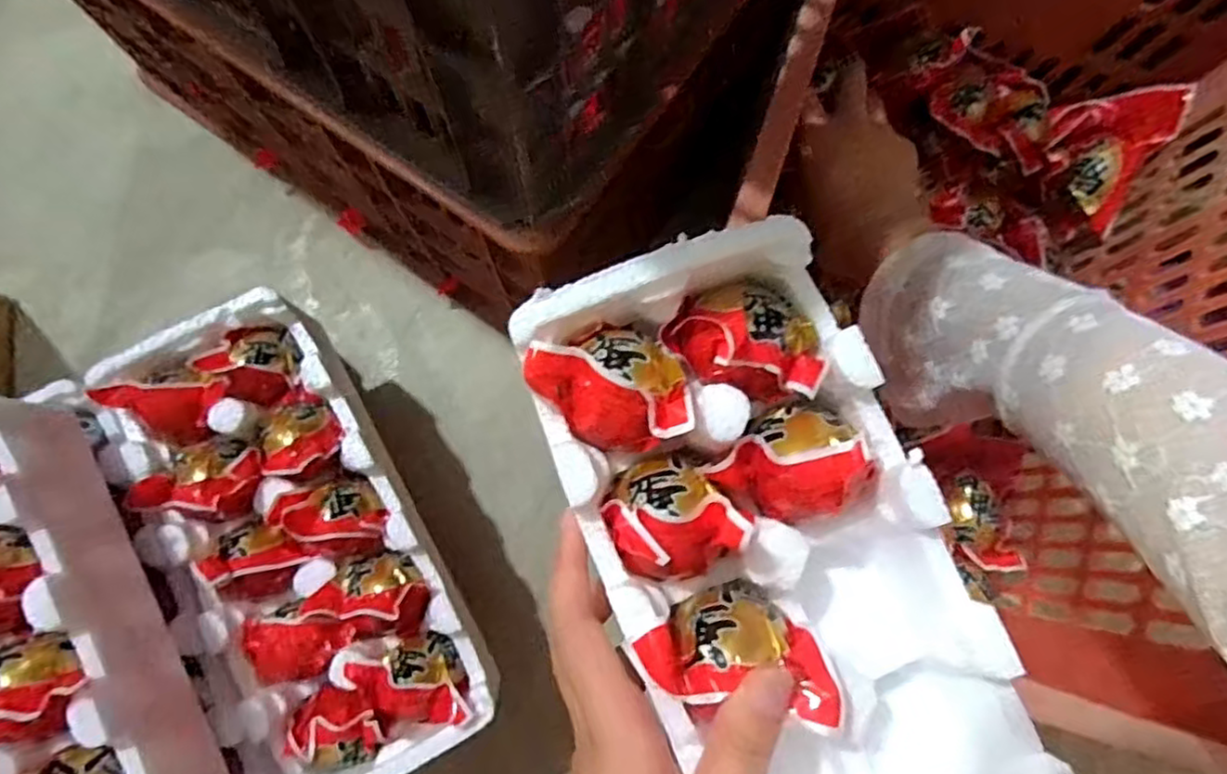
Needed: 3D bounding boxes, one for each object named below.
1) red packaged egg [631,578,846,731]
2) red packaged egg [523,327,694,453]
[{"bbox_3d":[0.042,0.092,0.240,0.066,0.038,0.039,2,79,0],"label":"red packaged egg"},{"bbox_3d":[-0.002,0.001,0.252,0.056,0.039,0.047,-8,79,-2],"label":"red packaged egg"}]

